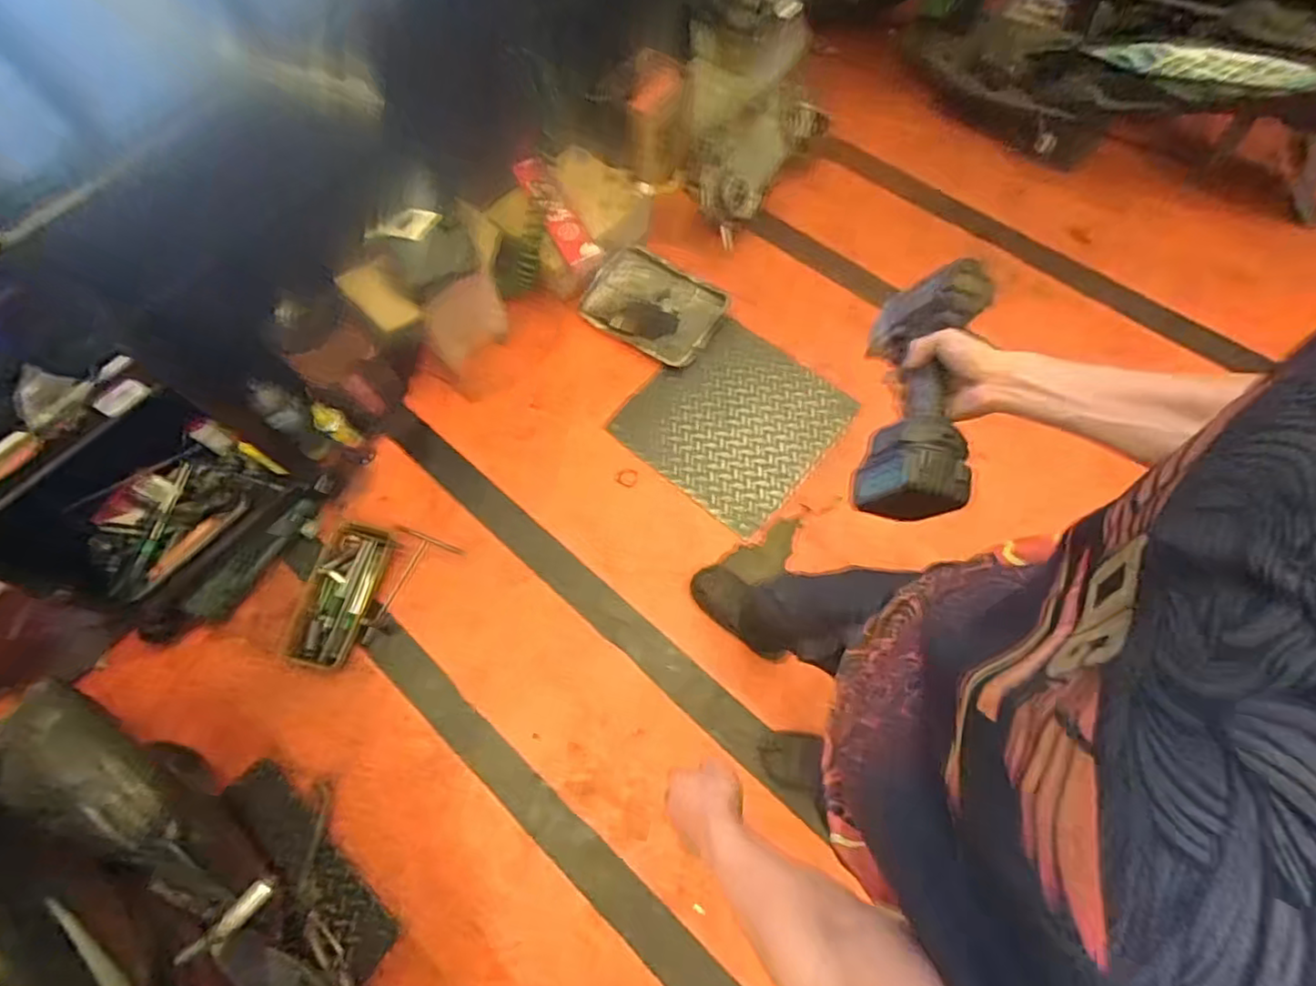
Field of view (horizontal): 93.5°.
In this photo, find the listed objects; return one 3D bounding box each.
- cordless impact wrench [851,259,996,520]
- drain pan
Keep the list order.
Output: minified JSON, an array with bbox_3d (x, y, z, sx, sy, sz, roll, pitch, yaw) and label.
[{"bbox_3d":[0.283,-0.104,0.674,0.094,0.126,0.246,10,79,5],"label":"cordless impact wrench"},{"bbox_3d":[-0.012,-0.555,1.811,0.372,0.073,0.275,29,71,12],"label":"drain pan"}]

